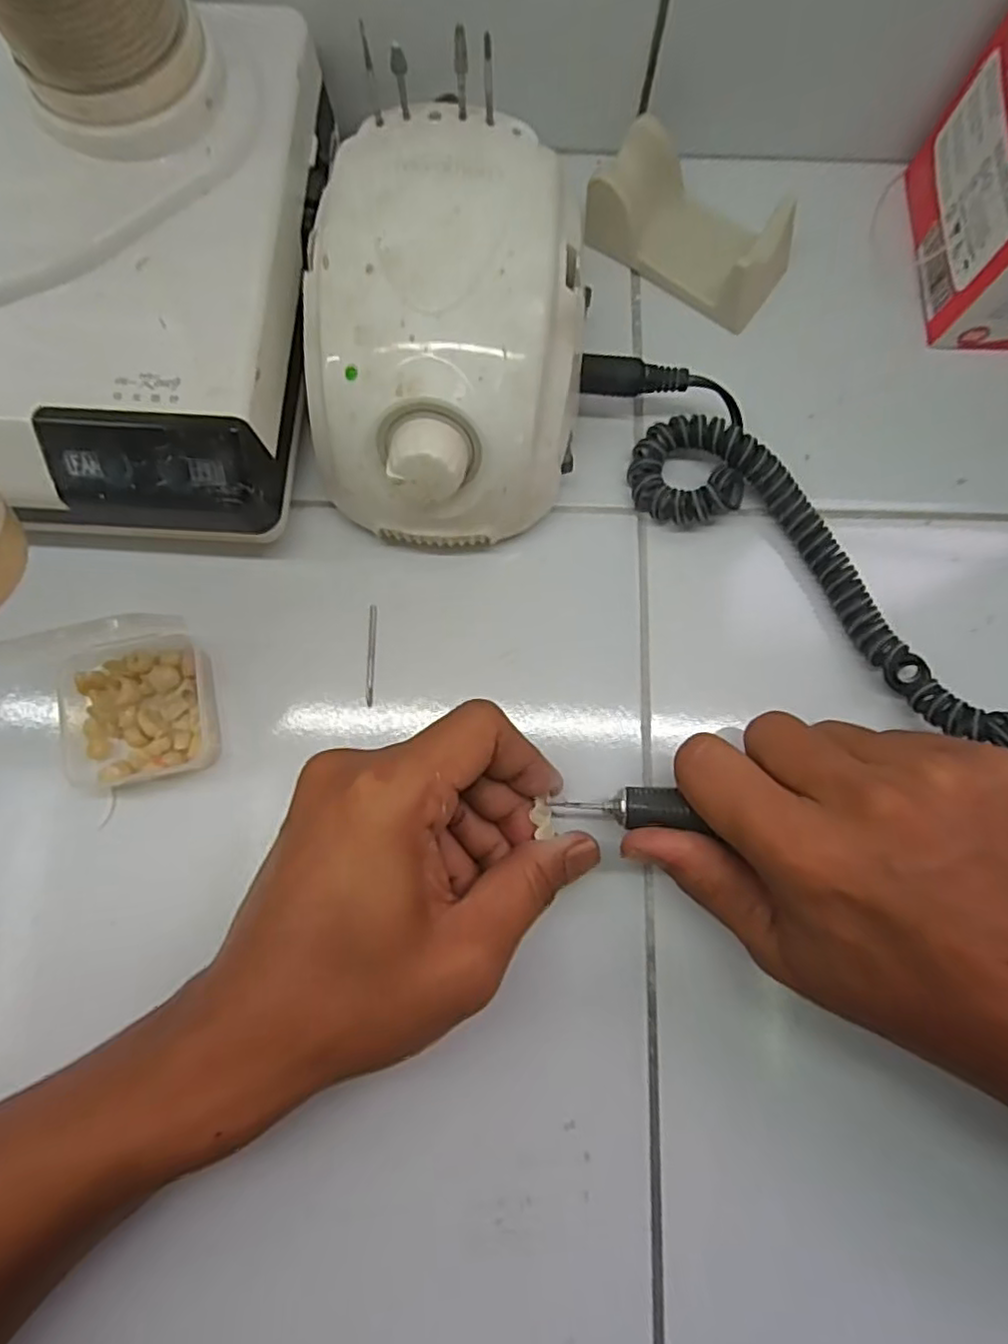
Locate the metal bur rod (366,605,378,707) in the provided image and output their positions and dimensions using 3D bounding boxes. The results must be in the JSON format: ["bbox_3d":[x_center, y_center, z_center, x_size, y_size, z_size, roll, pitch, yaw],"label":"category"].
[{"bbox_3d":[-0.057,-0.007,0.277,0.004,0.004,0.044,1,78,-1],"label":"metal bur rod"}]

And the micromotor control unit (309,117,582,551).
[{"bbox_3d":[-0.021,-0.130,0.253,0.099,0.068,0.136,10,78,1],"label":"micromotor control unit"}]

